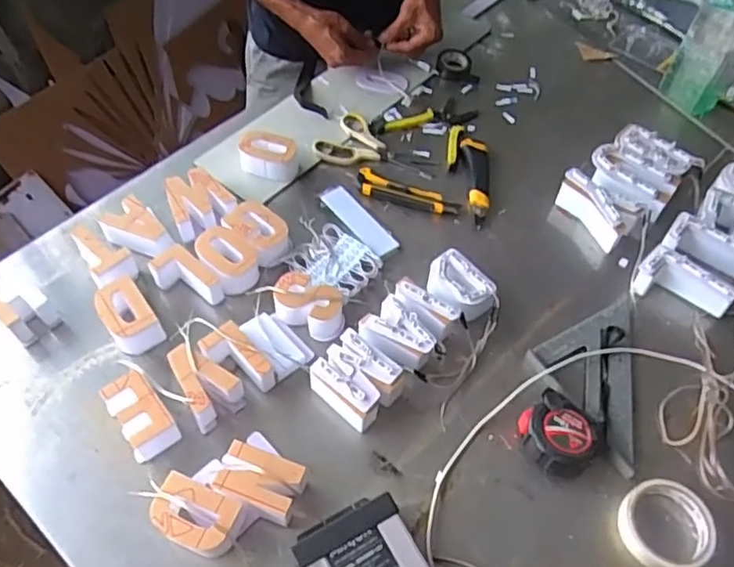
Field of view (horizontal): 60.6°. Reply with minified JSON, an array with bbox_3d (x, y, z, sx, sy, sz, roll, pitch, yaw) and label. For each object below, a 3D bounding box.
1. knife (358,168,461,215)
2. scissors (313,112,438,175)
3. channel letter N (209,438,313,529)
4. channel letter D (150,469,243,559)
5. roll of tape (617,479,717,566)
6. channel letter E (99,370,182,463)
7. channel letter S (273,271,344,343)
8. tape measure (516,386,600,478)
[{"bbox_3d":[0.058,-0.130,0.908,0.151,0.015,0.037,16,55,7],"label":"knife"},{"bbox_3d":[0.007,-0.197,0.959,0.175,0.007,0.115,37,59,20],"label":"scissors"},{"bbox_3d":[-0.109,0.204,0.642,0.084,0.047,0.061,16,57,7],"label":"channel letter N"},{"bbox_3d":[-0.168,0.232,0.620,0.087,0.041,0.057,21,55,10],"label":"channel letter D"},{"bbox_3d":[0.306,0.247,0.642,0.094,0.038,0.089,2,54,-3],"label":"roll of tape"},{"bbox_3d":[-0.246,0.142,0.684,0.057,0.040,0.089,-28,61,-23],"label":"channel letter E"},{"bbox_3d":[-0.070,0.027,0.774,0.099,0.040,0.061,27,57,14],"label":"channel letter S"},{"bbox_3d":[0.220,0.165,0.706,0.081,0.038,0.083,2,54,-3],"label":"tape measure"}]

